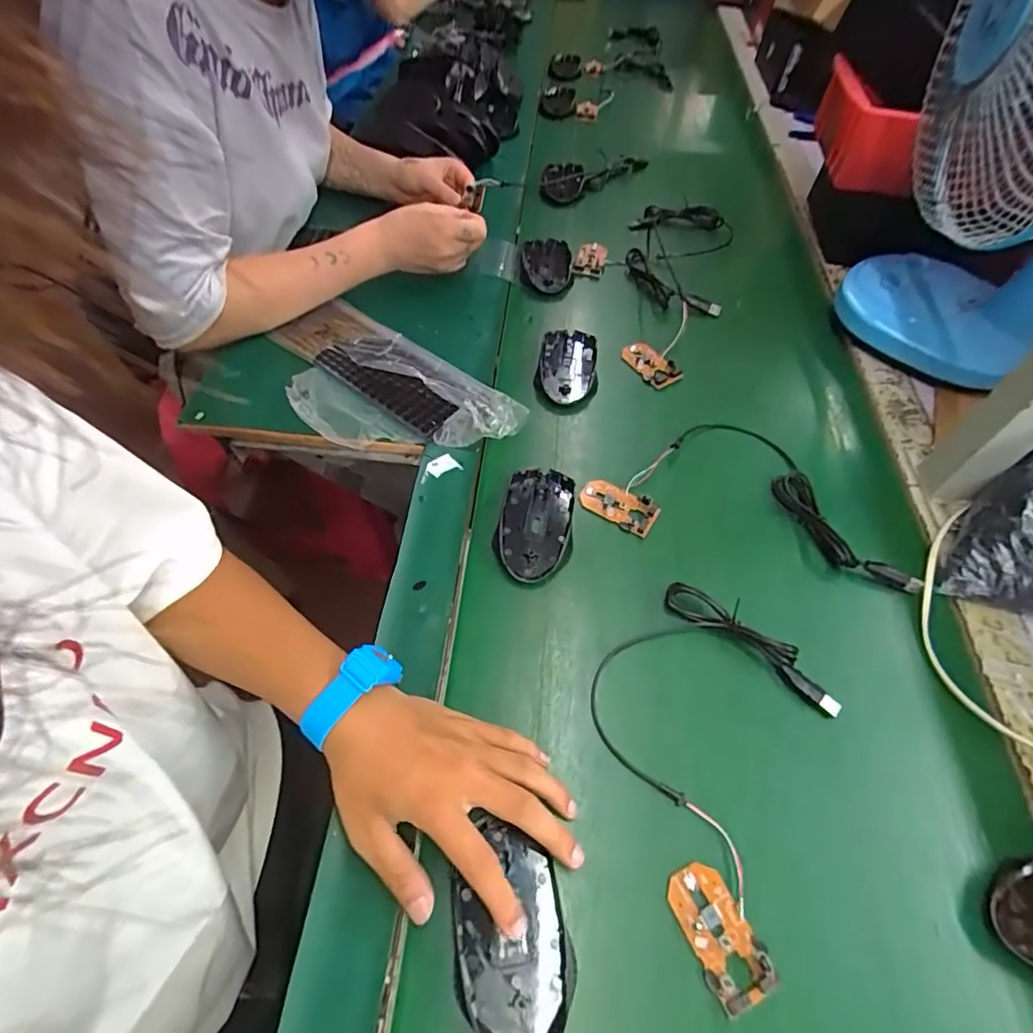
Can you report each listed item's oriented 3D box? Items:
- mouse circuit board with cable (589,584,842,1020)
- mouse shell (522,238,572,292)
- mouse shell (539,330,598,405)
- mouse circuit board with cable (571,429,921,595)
[{"bbox_3d":[0.118,0.160,0.376,0.155,0.018,0.224,28,58,14],"label":"mouse circuit board with cable"},{"bbox_3d":[0.038,-0.324,0.724,0.061,0.021,0.099,2,56,-3],"label":"mouse shell"},{"bbox_3d":[0.055,-0.162,0.613,0.060,0.021,0.107,11,56,4],"label":"mouse shell"},{"bbox_3d":[0.206,-0.029,0.511,0.274,0.018,0.149,14,56,5],"label":"mouse circuit board with cable"}]

